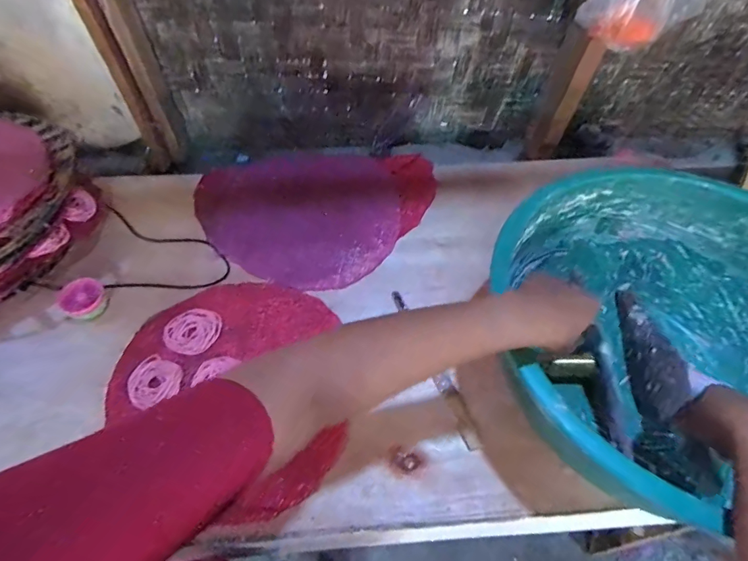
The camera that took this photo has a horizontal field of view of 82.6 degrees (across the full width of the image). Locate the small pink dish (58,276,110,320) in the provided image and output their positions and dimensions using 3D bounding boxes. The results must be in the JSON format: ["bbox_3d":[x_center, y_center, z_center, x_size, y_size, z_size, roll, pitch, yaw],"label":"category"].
[{"bbox_3d":[-0.461,0.029,0.676,0.063,0.035,0.064,1,55,-1],"label":"small pink dish"}]

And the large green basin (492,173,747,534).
[{"bbox_3d":[0.364,0.082,0.543,0.431,0.200,0.413,1,55,-1],"label":"large green basin"}]

